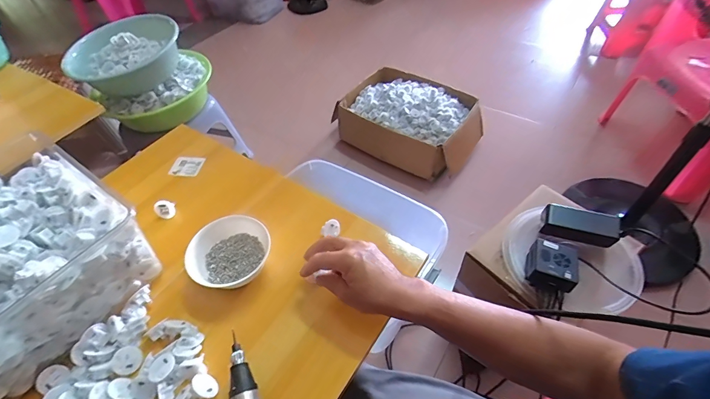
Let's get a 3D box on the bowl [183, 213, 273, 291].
[{"bbox_3d":[-0.185,0.089,0.537,0.112,0.064,0.109,-2,51,3],"label":"bowl"}]

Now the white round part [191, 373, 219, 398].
[{"bbox_3d":[-0.185,0.230,0.440,0.033,0.012,0.026,39,21,31],"label":"white round part"}]

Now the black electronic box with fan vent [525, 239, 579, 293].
[{"bbox_3d":[0.369,0.127,0.677,0.082,0.051,0.081,15,53,16],"label":"black electronic box with fan vent"}]

